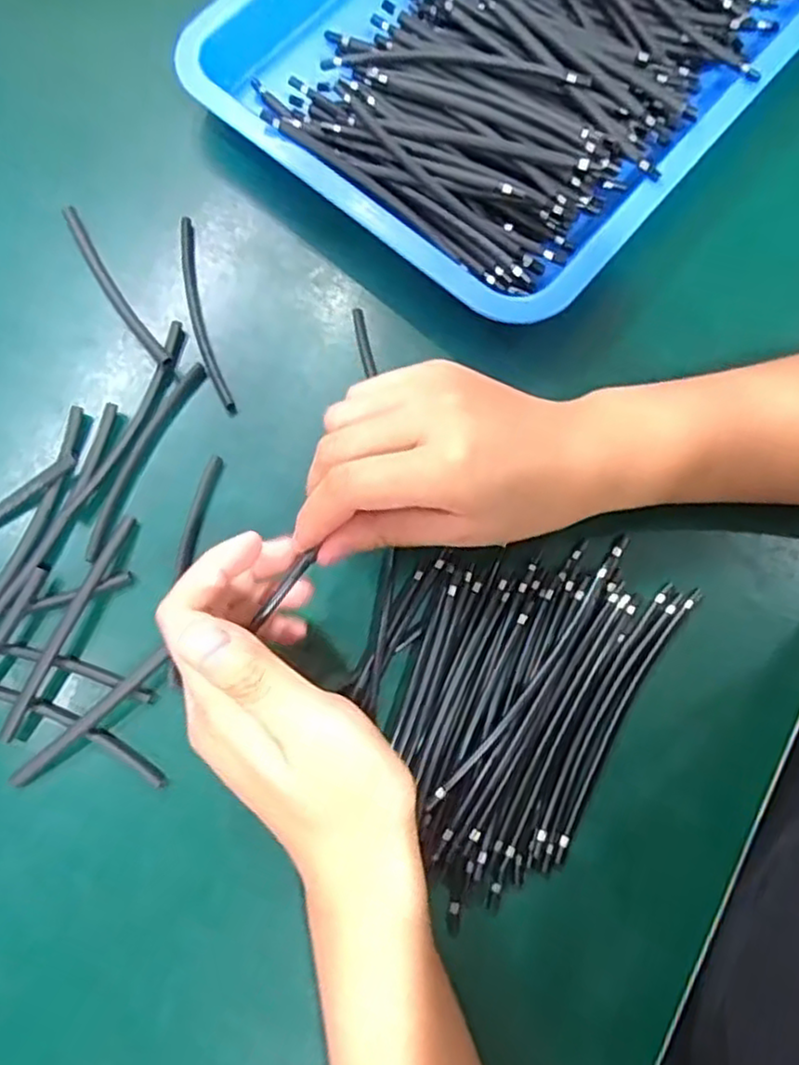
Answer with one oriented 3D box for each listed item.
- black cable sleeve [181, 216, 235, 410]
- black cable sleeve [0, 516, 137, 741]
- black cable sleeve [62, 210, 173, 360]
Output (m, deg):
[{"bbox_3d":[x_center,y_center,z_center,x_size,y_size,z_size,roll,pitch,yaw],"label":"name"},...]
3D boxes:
[{"bbox_3d":[-0.107,-0.118,0.381,0.012,0.004,0.118,-16,76,-2],"label":"black cable sleeve"},{"bbox_3d":[-0.157,0.043,0.337,0.009,0.009,0.113,22,78,7],"label":"black cable sleeve"},{"bbox_3d":[-0.155,-0.132,0.381,0.013,0.008,0.115,-34,78,-7],"label":"black cable sleeve"}]

